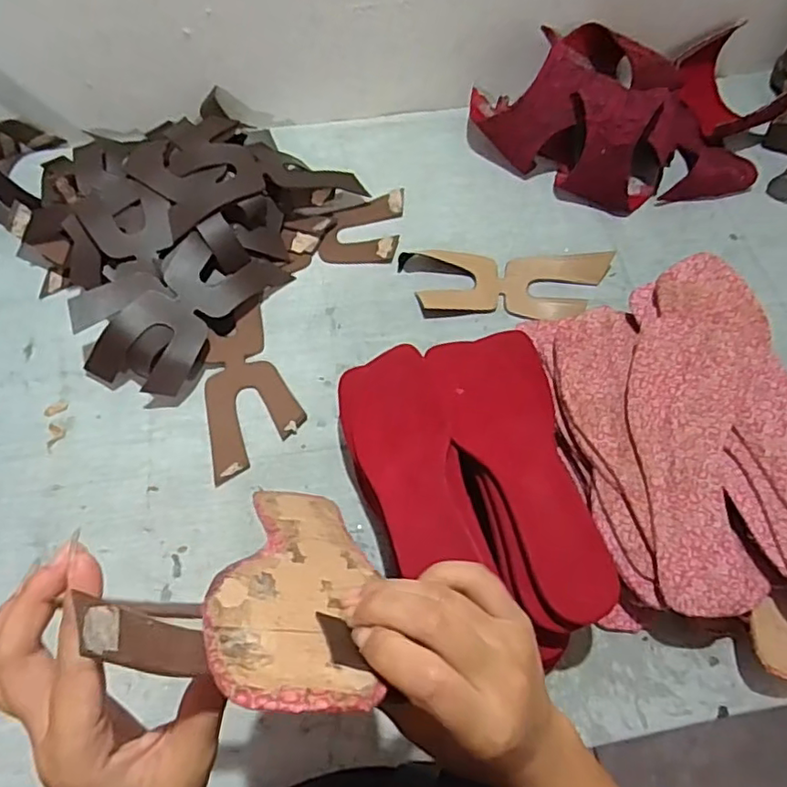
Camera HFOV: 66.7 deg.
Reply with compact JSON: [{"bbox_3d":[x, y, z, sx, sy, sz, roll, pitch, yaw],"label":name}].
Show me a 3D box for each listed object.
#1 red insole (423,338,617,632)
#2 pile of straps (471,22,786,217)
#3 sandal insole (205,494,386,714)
[{"bbox_3d":[0.104,0.052,0.463,0.092,0.014,0.233,-16,61,-7],"label":"red insole"},{"bbox_3d":[0.276,-0.311,0.670,0.343,0.102,0.192,-11,65,-7],"label":"pile of straps"},{"bbox_3d":[-0.049,0.087,0.310,0.070,0.232,0.007,14,95,-8],"label":"sandal insole"}]

